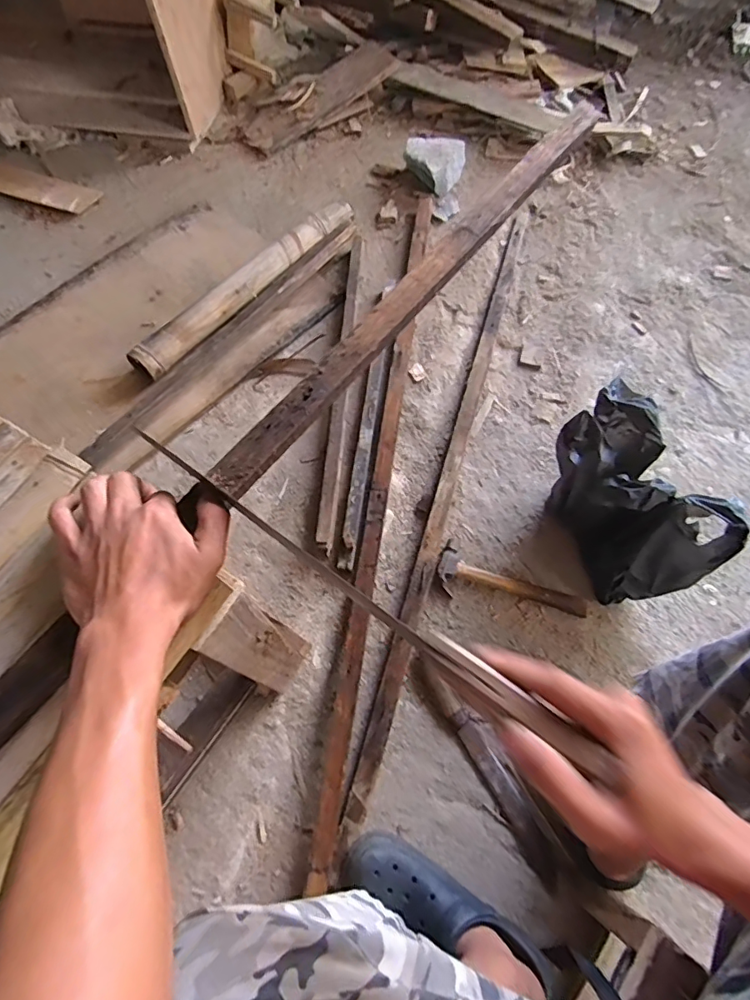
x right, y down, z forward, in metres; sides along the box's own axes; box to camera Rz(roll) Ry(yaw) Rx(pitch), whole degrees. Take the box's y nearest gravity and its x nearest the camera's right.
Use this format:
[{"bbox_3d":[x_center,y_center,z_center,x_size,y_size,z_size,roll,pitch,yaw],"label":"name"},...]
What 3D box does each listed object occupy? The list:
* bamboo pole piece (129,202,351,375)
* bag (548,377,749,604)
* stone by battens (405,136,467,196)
[{"bbox_3d":[-0.251,-0.429,0.980,0.067,0.049,0.536,38,71,16],"label":"bamboo pole piece"},{"bbox_3d":[0.375,0.006,0.769,0.137,0.244,0.281,-23,68,-10],"label":"bag"},{"bbox_3d":[0.134,-0.755,1.144,0.133,0.084,0.109,8,66,4],"label":"stone by battens"}]

